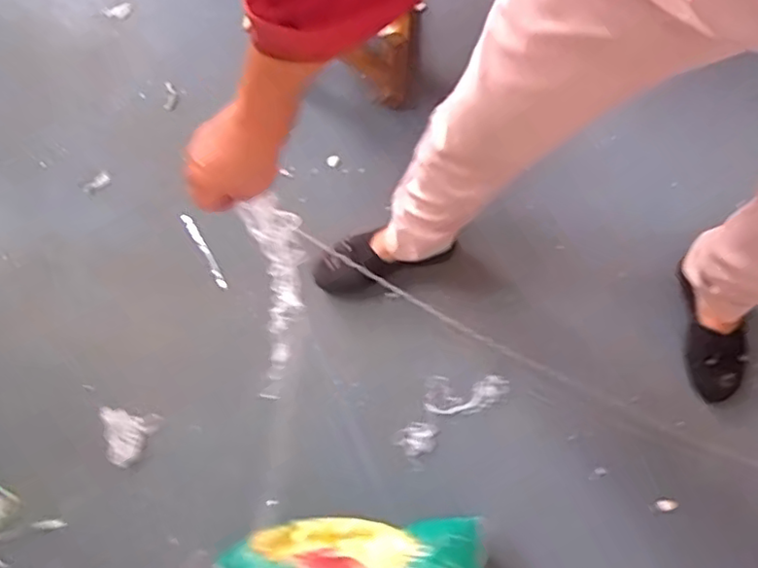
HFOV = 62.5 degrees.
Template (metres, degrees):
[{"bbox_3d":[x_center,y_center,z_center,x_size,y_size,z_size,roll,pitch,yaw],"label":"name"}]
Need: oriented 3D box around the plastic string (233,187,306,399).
[{"bbox_3d":[-0.103,0.018,0.619,0.049,0.239,0.023,7,35,3],"label":"plastic string"}]

